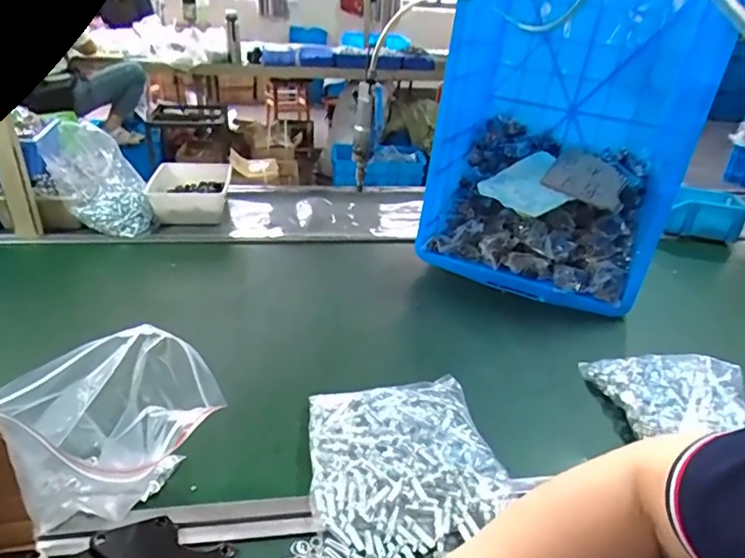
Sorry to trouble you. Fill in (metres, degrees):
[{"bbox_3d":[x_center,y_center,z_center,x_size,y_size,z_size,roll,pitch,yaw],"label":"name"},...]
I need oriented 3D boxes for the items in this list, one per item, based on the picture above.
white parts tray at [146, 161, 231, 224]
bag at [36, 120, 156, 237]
[{"bbox_3d":[-0.393,-0.195,1.147,0.169,0.070,0.219,-1,29,-9],"label":"white parts tray"},{"bbox_3d":[-0.550,-0.202,1.043,0.146,0.079,0.305,-25,70,-43],"label":"bag"}]

